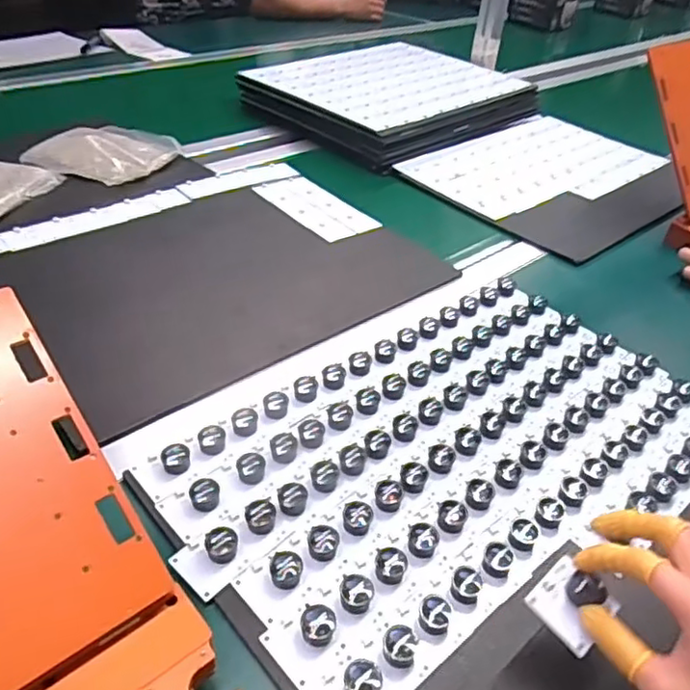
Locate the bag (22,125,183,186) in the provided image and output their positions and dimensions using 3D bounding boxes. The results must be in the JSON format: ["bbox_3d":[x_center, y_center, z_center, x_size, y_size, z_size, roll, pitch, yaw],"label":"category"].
[{"bbox_3d":[-0.355,-0.288,0.924,0.170,0.027,0.160,15,40,10],"label":"bag"}]

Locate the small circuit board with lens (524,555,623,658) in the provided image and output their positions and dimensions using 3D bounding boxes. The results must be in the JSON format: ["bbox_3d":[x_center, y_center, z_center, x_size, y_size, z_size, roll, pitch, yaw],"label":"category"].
[{"bbox_3d":[0.143,0.161,0.394,0.045,0.016,0.043,-37,60,-24],"label":"small circuit board with lens"}]

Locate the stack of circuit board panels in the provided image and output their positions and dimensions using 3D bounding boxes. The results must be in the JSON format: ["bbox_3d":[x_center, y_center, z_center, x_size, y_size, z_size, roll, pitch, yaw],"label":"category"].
[{"bbox_3d":[0.082,-0.475,1.198,0.496,0.058,0.369,-27,50,-35],"label":"stack of circuit board panels"}]

